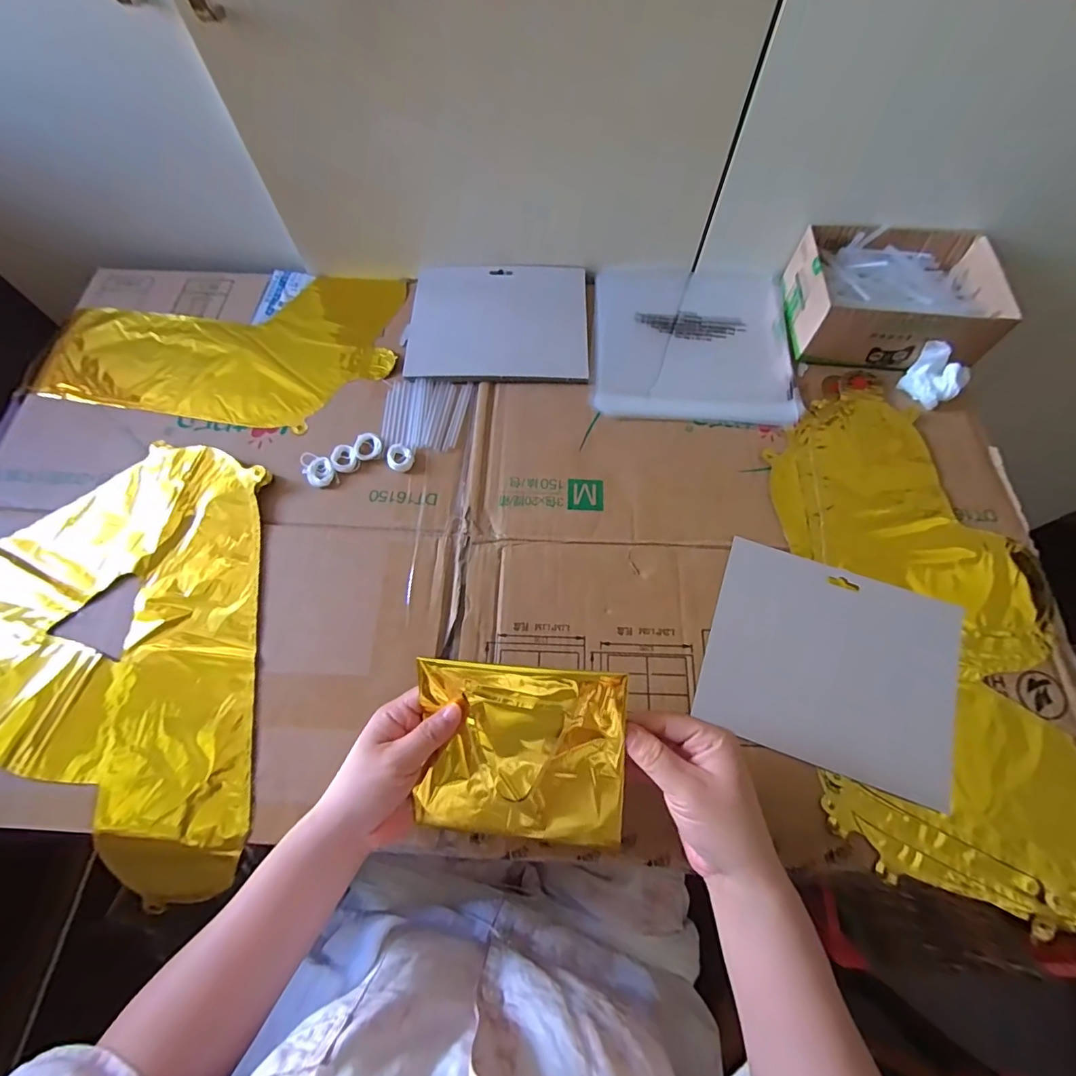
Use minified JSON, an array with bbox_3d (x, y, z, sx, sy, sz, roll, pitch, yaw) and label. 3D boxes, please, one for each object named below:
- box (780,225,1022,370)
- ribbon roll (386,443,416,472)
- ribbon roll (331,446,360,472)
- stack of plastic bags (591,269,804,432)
[{"bbox_3d":[0.375,-0.255,0.524,0.193,0.061,0.143,4,67,2],"label":"box"},{"bbox_3d":[-0.132,-0.076,0.472,0.027,0.006,0.025,0,67,0],"label":"ribbon roll"},{"bbox_3d":[-0.184,-0.074,0.471,0.023,0.006,0.028,-33,71,-12],"label":"ribbon roll"},{"bbox_3d":[0.169,-0.224,0.547,0.210,0.023,0.229,5,65,0],"label":"stack of plastic bags"}]

